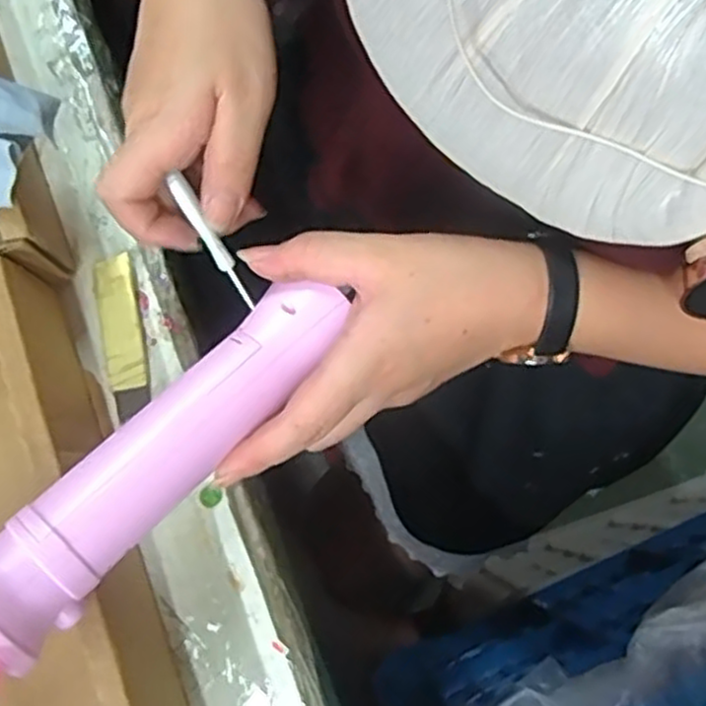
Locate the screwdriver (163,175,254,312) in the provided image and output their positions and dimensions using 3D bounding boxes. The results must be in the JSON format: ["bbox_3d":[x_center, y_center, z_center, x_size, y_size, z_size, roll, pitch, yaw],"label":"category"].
[{"bbox_3d":[-0.061,-0.047,0.322,0.007,0.006,0.062,-35,103,-7],"label":"screwdriver"}]

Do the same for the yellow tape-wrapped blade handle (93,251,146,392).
[{"bbox_3d":[-0.116,-0.015,0.363,0.021,0.007,0.066,-10,79,-3],"label":"yellow tape-wrapped blade handle"}]

